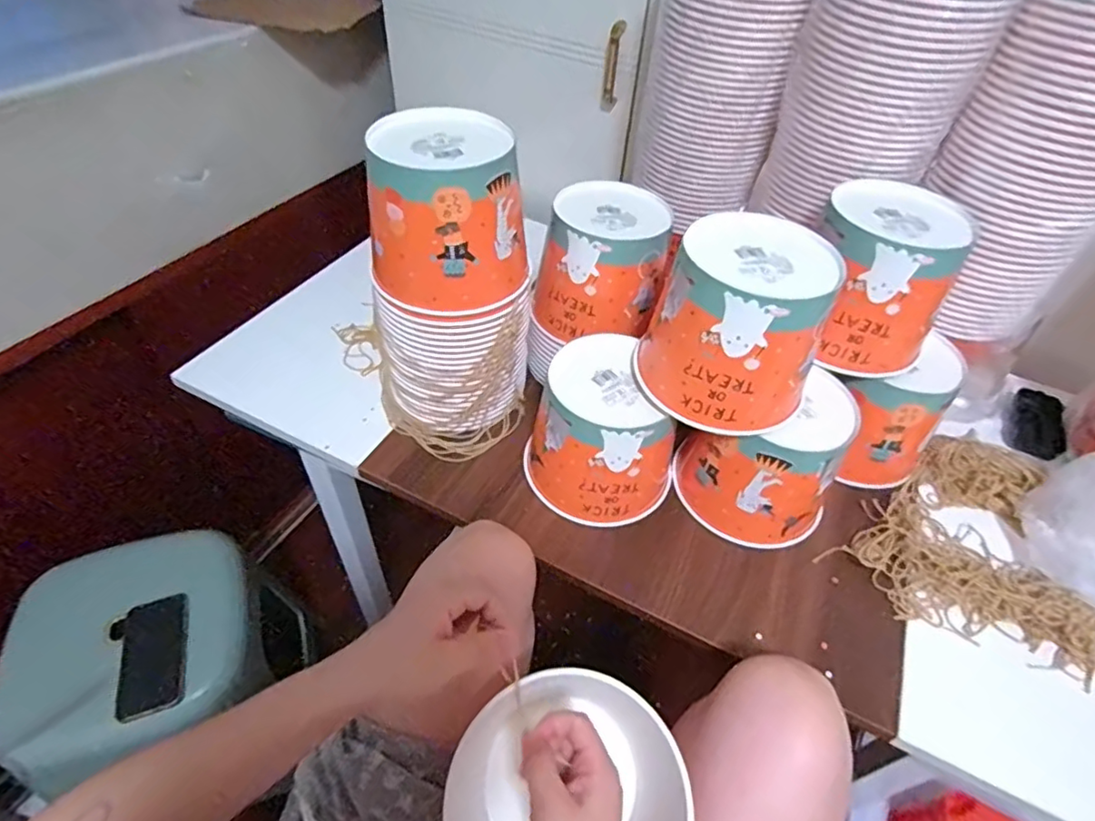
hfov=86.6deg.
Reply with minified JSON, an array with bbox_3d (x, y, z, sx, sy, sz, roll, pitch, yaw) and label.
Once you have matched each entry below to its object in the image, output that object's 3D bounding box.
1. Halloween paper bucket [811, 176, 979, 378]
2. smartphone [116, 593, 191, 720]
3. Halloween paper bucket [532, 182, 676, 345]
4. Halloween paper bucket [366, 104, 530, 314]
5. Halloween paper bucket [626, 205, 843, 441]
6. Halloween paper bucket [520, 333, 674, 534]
[{"bbox_3d":[0.319,-0.128,0.570,0.118,0.136,0.118,2,47,-2],"label":"Halloween paper bucket"},{"bbox_3d":[-0.507,0.315,0.749,0.073,0.015,0.140,-6,58,-19],"label":"smartphone"},{"bbox_3d":[0.067,-0.165,0.648,0.134,0.113,0.144,19,49,13],"label":"Halloween paper bucket"},{"bbox_3d":[-0.093,-0.183,0.543,0.146,0.131,0.124,-4,48,-8],"label":"Halloween paper bucket"},{"bbox_3d":[0.172,-0.076,0.511,0.133,0.128,0.146,2,47,-2],"label":"Halloween paper bucket"},{"bbox_3d":[0.055,0.026,0.586,0.125,0.129,0.134,2,47,-2],"label":"Halloween paper bucket"}]

